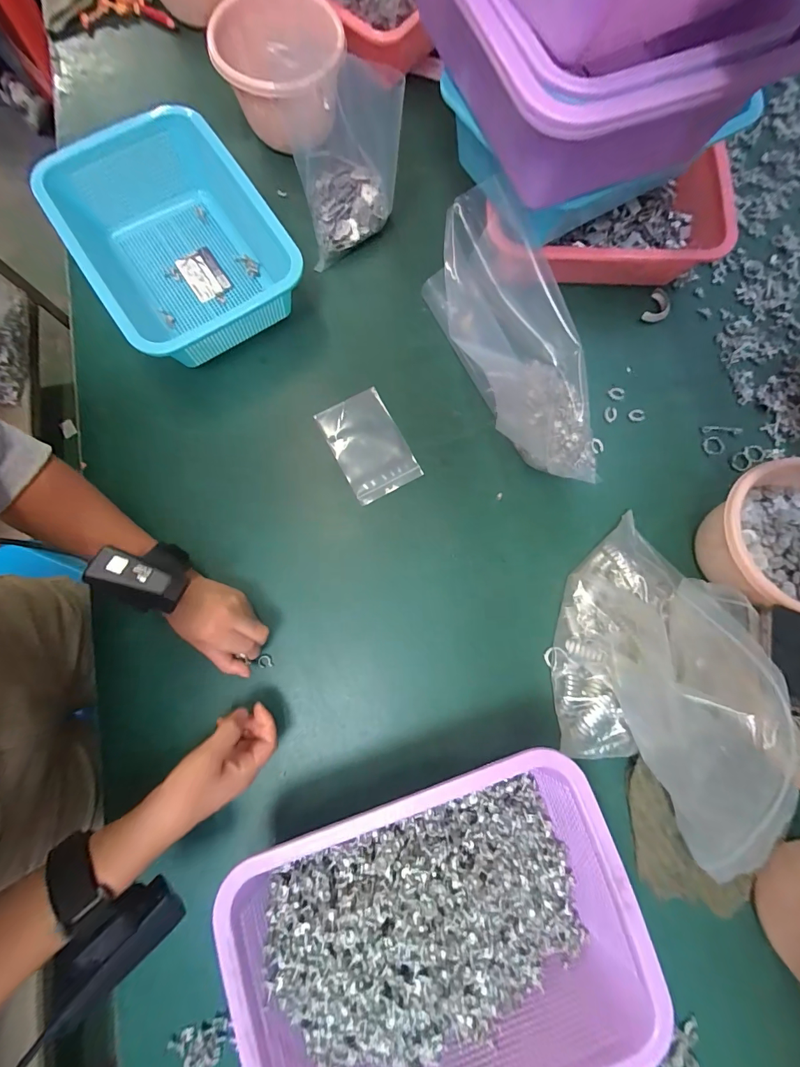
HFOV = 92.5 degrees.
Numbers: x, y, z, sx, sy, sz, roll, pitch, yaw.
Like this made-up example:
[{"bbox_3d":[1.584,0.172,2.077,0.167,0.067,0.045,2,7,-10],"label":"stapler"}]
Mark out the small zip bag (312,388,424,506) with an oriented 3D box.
[{"bbox_3d":[-0.037,-0.101,0.440,0.079,0.008,0.120,-28,81,-5],"label":"small zip bag"}]

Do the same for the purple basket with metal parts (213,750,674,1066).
[{"bbox_3d":[0.031,0.323,0.318,0.302,0.090,0.221,-18,80,-3],"label":"purple basket with metal parts"}]

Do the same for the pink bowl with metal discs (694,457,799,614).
[{"bbox_3d":[0.375,0.010,0.377,0.128,0.090,0.140,0,80,0],"label":"pink bowl with metal discs"}]

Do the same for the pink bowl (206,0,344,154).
[{"bbox_3d":[-0.144,-0.552,0.462,0.150,0.080,0.142,0,80,0],"label":"pink bowl"}]

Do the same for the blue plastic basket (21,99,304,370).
[{"bbox_3d":[-0.242,-0.316,0.433,0.193,0.089,0.258,-36,82,-6],"label":"blue plastic basket"}]

